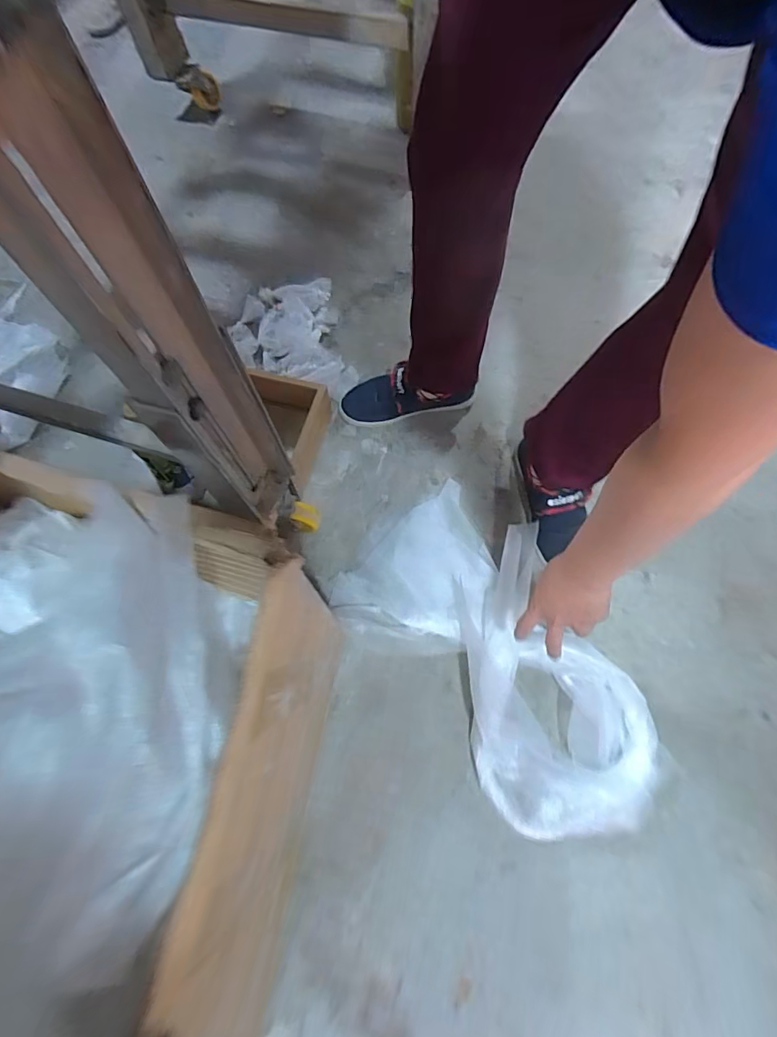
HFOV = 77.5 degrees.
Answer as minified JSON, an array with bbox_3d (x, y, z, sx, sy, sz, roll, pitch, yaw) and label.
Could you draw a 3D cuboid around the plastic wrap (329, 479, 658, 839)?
[{"bbox_3d":[0.153,0.191,0.694,0.285,0.069,0.499,-35,70,-12],"label":"plastic wrap"}]

